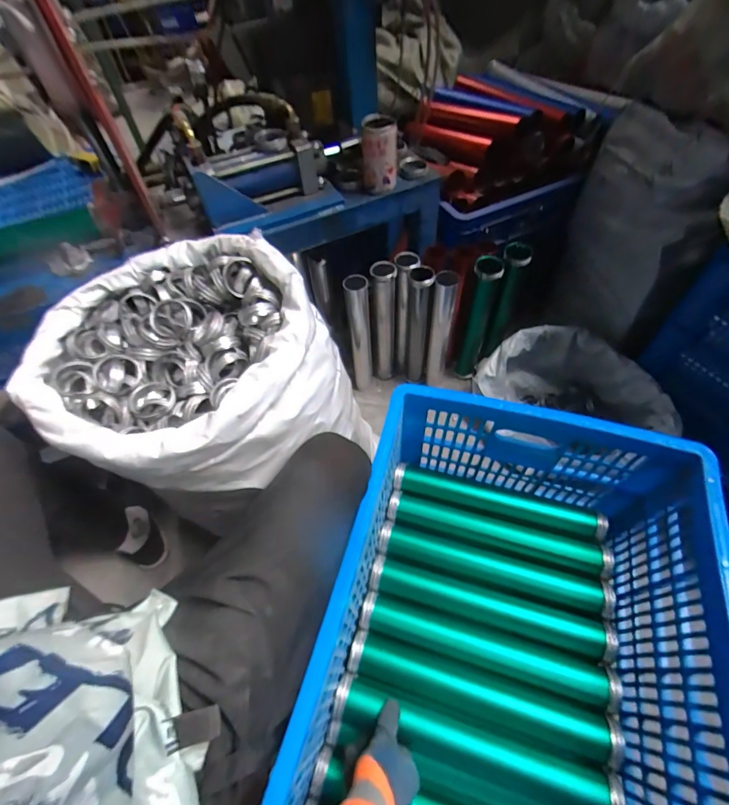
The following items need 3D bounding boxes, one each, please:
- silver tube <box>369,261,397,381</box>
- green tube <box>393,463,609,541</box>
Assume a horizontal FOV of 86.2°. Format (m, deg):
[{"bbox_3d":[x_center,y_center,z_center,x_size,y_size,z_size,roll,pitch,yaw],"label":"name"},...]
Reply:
[{"bbox_3d":[0.046,-0.194,1.012,0.067,0.379,0.065,0,57,0],"label":"silver tube"},{"bbox_3d":[0.234,0.174,0.708,0.360,0.052,0.065,14,58,8],"label":"green tube"}]

